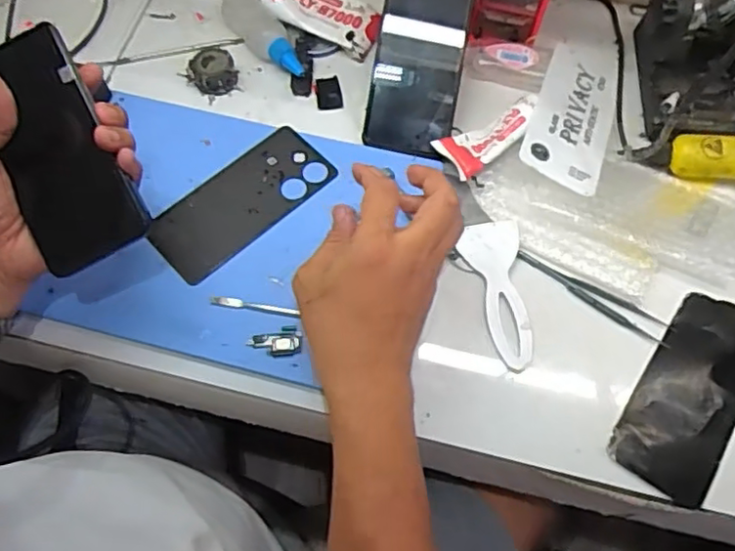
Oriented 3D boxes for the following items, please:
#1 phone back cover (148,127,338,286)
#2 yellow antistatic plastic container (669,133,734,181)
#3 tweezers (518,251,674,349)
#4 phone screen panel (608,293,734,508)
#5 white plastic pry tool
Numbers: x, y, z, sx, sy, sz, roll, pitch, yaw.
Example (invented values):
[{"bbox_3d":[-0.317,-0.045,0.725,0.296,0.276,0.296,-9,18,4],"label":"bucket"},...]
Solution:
[{"bbox_3d":[-0.104,-0.062,0.537,0.157,0.008,0.071,-42,72,-16],"label":"phone back cover"},{"bbox_3d":[0.301,-0.103,0.543,0.082,0.032,0.035,3,66,2],"label":"yellow antistatic plastic container"},{"bbox_3d":[0.179,0.019,0.506,0.129,0.006,0.021,26,69,12],"label":"tweezers"},{"bbox_3d":[0.246,0.087,0.478,0.073,0.006,0.157,33,70,14],"label":"phone screen panel"},{"bbox_3d":[0.101,0.013,0.509,0.049,0.011,0.123,-1,66,0],"label":"white plastic pry tool"}]

